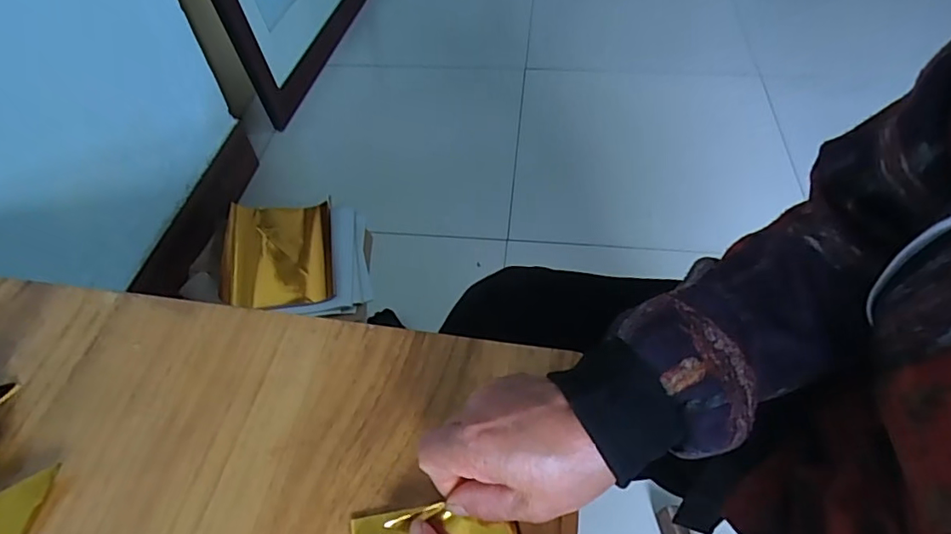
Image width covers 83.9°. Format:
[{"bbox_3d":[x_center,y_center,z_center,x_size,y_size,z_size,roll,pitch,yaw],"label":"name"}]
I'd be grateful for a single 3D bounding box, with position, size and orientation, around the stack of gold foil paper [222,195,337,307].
[{"bbox_3d":[-0.380,-0.027,1.010,0.195,0.043,0.241,-9,52,-4],"label":"stack of gold foil paper"}]

